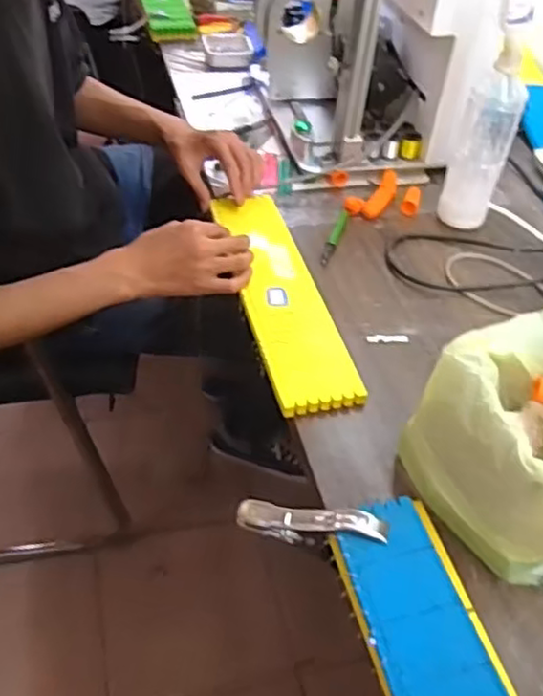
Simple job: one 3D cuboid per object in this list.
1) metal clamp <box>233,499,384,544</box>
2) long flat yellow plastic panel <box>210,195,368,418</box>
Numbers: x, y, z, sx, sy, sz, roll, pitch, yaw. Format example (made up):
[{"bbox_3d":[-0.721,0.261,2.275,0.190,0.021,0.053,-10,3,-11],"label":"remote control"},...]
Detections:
[{"bbox_3d":[0.032,0.137,0.517,0.116,0.024,0.023,1,45,13],"label":"metal clamp"},{"bbox_3d":[0.007,-0.061,0.716,0.082,0.020,0.329,-9,48,-13],"label":"long flat yellow plastic panel"}]

